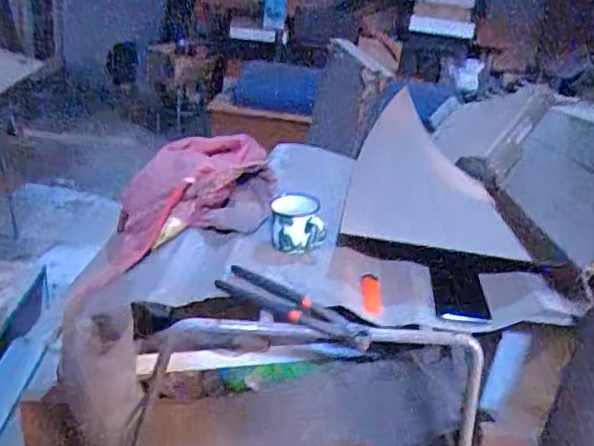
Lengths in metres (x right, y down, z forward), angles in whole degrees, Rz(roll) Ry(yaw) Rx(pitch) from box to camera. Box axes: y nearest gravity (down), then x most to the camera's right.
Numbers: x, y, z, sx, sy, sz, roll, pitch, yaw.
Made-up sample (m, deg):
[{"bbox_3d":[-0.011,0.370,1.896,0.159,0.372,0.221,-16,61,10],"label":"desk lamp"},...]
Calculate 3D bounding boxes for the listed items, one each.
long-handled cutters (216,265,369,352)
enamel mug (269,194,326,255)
[{"bbox_3d":[-0.008,0.112,0.773,0.222,0.031,0.055,23,28,33],"label":"long-handled cutters"},{"bbox_3d":[0.000,0.000,0.886,0.080,0.068,0.082,4,23,-6],"label":"enamel mug"}]

